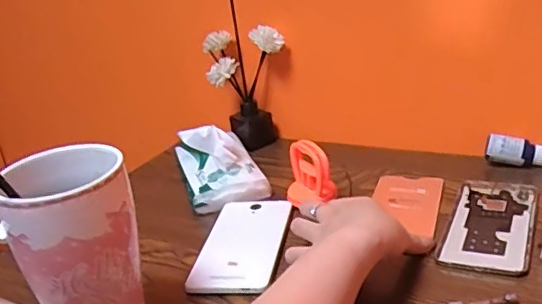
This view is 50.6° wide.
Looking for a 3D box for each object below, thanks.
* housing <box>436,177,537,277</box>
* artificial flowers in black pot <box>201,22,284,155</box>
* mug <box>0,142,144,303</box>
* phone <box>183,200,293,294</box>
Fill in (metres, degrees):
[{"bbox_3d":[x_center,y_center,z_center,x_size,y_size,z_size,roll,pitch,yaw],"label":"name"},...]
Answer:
[{"bbox_3d":[0.209,0.066,0.544,0.074,0.007,0.155,4,26,26],"label":"housing"},{"bbox_3d":[-0.031,-0.087,0.786,0.104,0.157,0.064,-9,23,-2],"label":"artificial flowers in black pot"},{"bbox_3d":[-0.152,0.084,0.415,0.120,0.153,0.087,-25,29,-35],"label":"mug"},{"bbox_3d":[-0.027,0.088,0.557,0.079,0.011,0.155,-3,24,11],"label":"phone"}]

